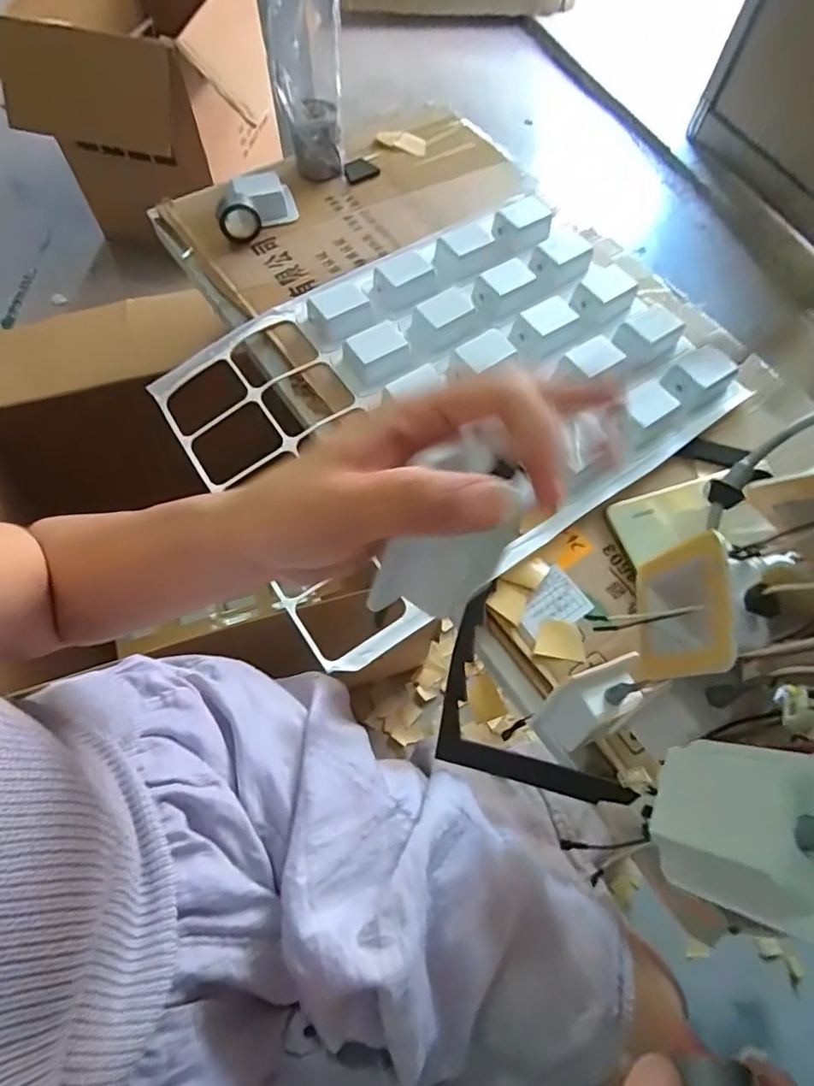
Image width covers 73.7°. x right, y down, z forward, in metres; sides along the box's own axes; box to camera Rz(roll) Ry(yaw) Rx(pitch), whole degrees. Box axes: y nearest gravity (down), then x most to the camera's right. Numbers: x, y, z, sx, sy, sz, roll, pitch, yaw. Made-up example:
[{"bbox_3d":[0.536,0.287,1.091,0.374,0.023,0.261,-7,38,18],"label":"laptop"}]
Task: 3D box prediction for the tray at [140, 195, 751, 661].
[{"bbox_3d":[0.050,-0.160,0.539,0.498,0.056,0.361,-31,70,-16],"label":"tray"}]

